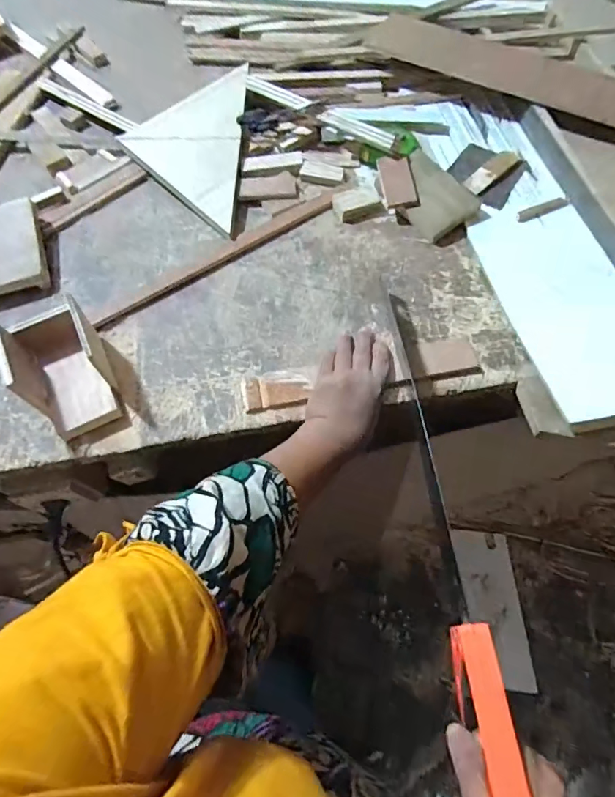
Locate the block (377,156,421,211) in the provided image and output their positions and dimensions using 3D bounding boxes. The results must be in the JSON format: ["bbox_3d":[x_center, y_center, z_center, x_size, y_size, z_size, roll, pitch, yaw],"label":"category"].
[{"bbox_3d":[0.124,-0.295,0.636,0.047,0.008,0.080,-8,75,-3],"label":"block"}]

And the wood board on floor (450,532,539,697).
[{"bbox_3d":[0.463,0.517,1.153,0.152,0.025,0.363,-1,68,-5],"label":"wood board on floor"}]

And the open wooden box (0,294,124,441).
[{"bbox_3d":[-0.264,-0.038,0.503,0.089,0.086,0.139,-24,66,-10],"label":"open wooden box"}]

